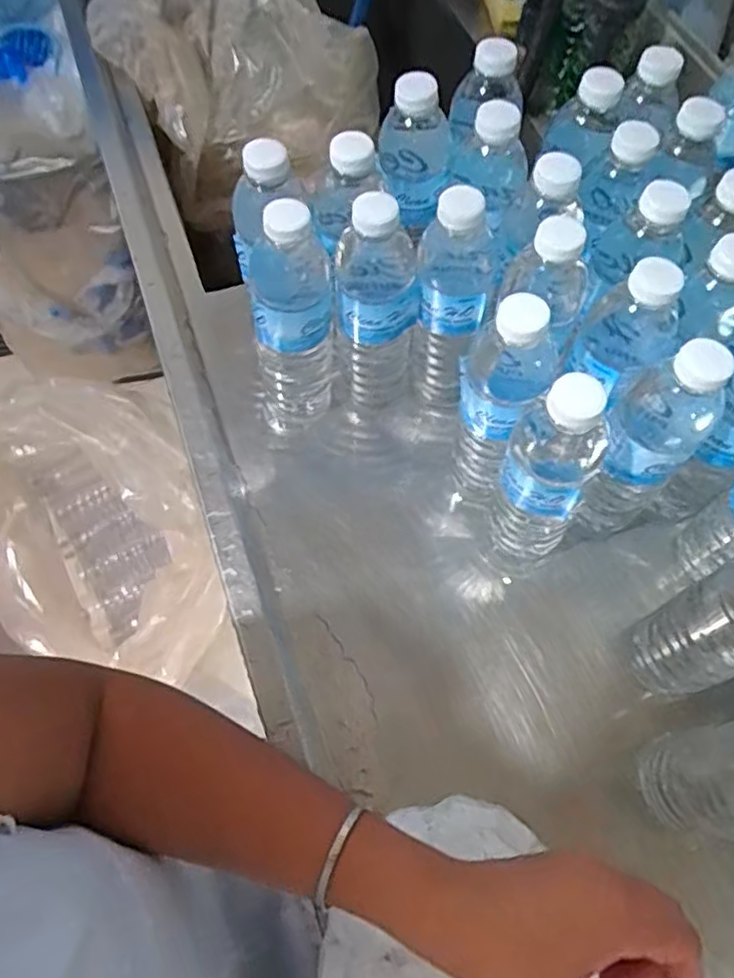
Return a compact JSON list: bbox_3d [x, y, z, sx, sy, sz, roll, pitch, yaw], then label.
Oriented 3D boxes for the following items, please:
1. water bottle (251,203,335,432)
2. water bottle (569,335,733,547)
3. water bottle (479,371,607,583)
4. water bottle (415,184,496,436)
[{"bbox_3d":[-0.059,-0.130,0.525,0.062,0.209,0.057,-3,64,-4],"label":"water bottle"},{"bbox_3d":[0.195,-0.026,0.486,0.062,0.217,0.066,39,69,15],"label":"water bottle"},{"bbox_3d":[0.124,-0.002,0.467,0.067,0.209,0.079,17,65,6],"label":"water bottle"},{"bbox_3d":[0.062,-0.128,0.528,0.058,0.210,0.061,10,64,3],"label":"water bottle"}]

